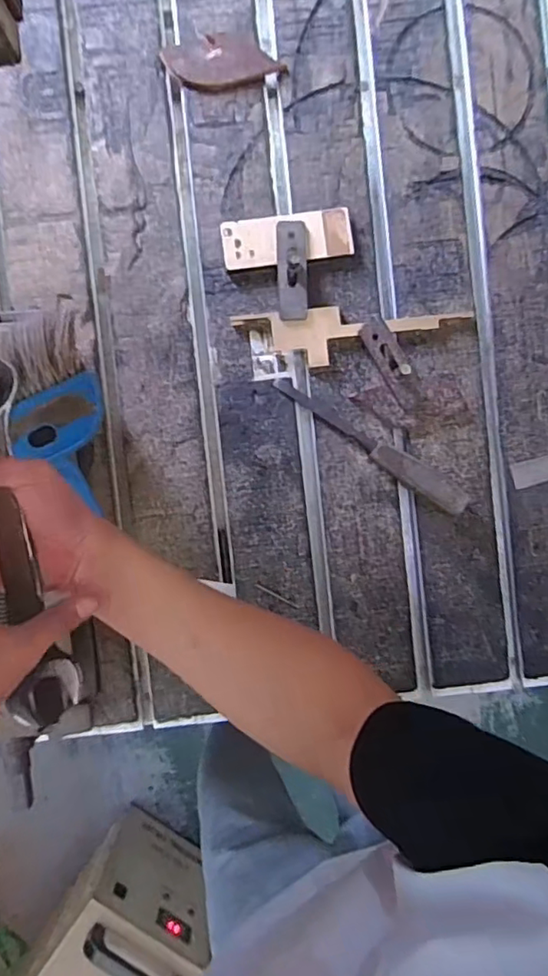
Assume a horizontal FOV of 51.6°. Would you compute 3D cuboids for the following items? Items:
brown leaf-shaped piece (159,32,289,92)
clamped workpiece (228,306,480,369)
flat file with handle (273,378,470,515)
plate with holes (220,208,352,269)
[{"bbox_3d":[-0.051,-0.435,0.577,0.120,0.008,0.049,-10,92,-2],"label":"brown leaf-shaped piece"},{"bbox_3d":[0.084,-0.160,0.592,0.242,0.014,0.057,-5,92,-2],"label":"clamped workpiece"},{"bbox_3d":[0.101,-0.044,0.587,0.232,0.024,0.032,33,90,-2],"label":"flat file with handle"},{"bbox_3d":[0.014,-0.257,0.587,0.132,0.018,0.048,-8,92,-2],"label":"plate with holes"}]

